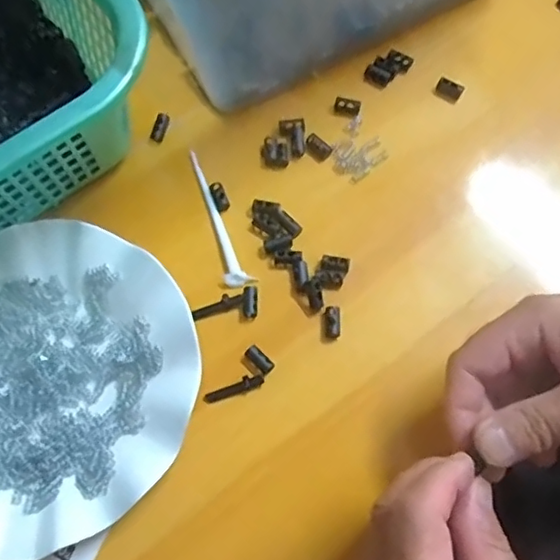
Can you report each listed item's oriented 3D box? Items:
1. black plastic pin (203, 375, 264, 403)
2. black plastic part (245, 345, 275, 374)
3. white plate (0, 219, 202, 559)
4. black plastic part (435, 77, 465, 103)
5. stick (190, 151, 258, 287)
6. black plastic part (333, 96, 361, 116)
[{"bbox_3d":[-0.028,0.064,0.348,0.036,0.005,0.008,-20,70,-5],"label":"black plastic pin"},{"bbox_3d":[-0.012,0.047,0.353,0.009,0.006,0.020,-42,73,-12],"label":"black plastic part"},{"bbox_3d":[-0.139,0.057,0.343,0.177,0.018,0.179,-1,69,2],"label":"white plate"},{"bbox_3d":[0.118,-0.133,0.412,0.018,0.005,0.013,26,73,11],"label":"black plastic part"},{"bbox_3d":[-0.043,-0.041,0.388,0.016,0.005,0.102,-21,70,-6],"label":"stick"},{"bbox_3d":[0.047,-0.122,0.412,0.018,0.004,0.012,9,70,6],"label":"black plastic part"}]

